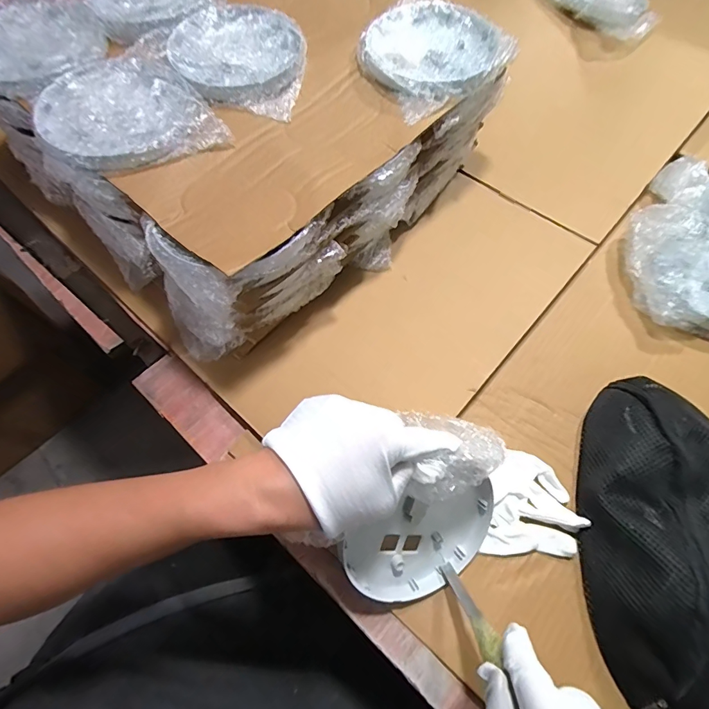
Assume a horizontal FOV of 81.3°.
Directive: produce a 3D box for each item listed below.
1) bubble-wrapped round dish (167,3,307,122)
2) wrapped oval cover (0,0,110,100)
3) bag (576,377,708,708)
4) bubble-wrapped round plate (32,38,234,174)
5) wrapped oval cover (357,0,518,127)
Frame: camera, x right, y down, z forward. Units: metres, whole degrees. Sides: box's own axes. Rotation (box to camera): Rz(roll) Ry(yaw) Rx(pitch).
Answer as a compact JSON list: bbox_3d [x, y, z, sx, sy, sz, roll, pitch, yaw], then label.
[{"bbox_3d":[-0.120,-0.312,0.430,0.133,0.018,0.144,8,65,2],"label":"bubble-wrapped round dish"},{"bbox_3d":[-0.331,-0.314,0.419,0.144,0.021,0.145,-40,73,-16],"label":"wrapped oval cover"},{"bbox_3d":[0.282,0.150,0.355,0.146,0.079,0.278,6,65,1],"label":"bag"},{"bbox_3d":[-0.216,-0.225,0.387,0.136,0.018,0.152,-34,70,-16],"label":"bubble-wrapped round plate"},{"bbox_3d":[0.074,-0.317,0.428,0.139,0.020,0.143,-33,70,-16],"label":"wrapped oval cover"}]

